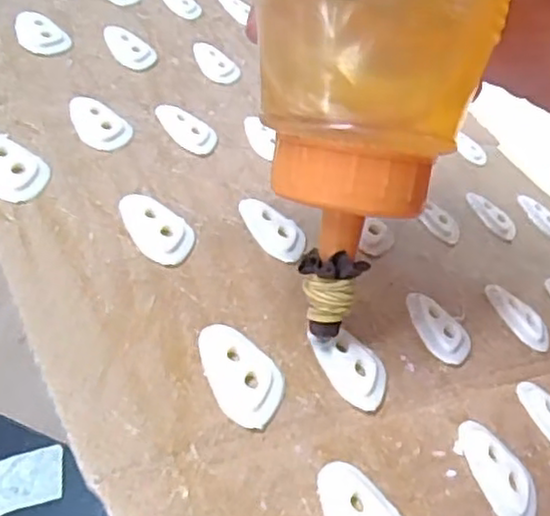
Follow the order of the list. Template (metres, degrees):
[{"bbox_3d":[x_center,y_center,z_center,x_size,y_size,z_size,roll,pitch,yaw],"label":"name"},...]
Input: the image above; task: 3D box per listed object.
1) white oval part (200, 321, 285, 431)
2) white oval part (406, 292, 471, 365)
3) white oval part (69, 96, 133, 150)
[{"bbox_3d":[-0.007,0.024,0.152,0.017,0.004,0.026,-7,47,-33],"label":"white oval part"},{"bbox_3d":[0.044,0.020,0.195,0.019,0.005,0.024,-12,50,-39],"label":"white oval part"},{"bbox_3d":[-0.050,-0.039,0.207,0.016,0.004,0.023,-2,47,-29],"label":"white oval part"}]

